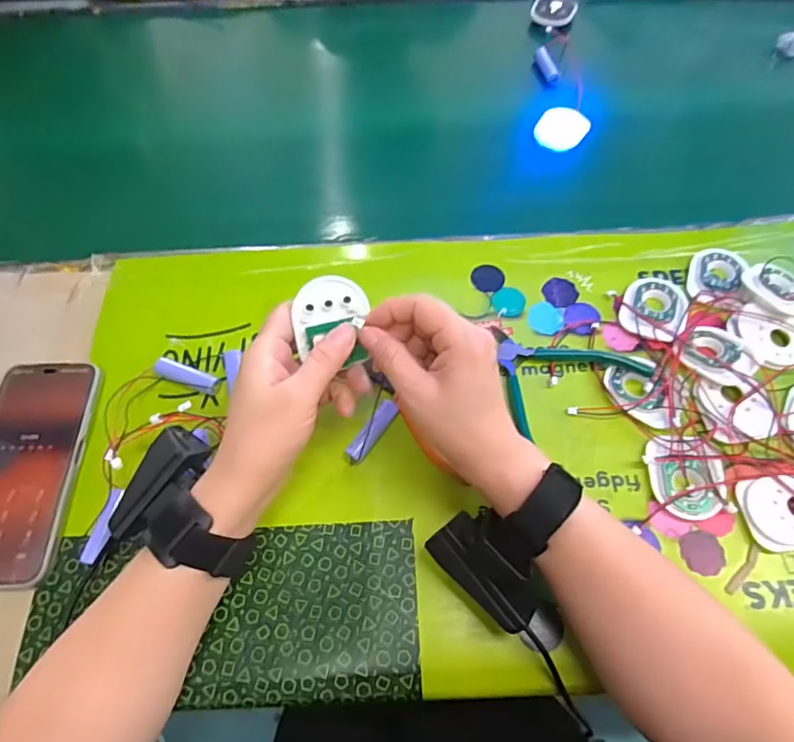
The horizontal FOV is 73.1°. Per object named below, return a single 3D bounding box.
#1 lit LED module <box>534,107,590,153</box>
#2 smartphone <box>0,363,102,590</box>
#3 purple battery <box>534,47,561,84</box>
[{"bbox_3d":[0.169,-0.249,0.553,0.048,0.012,0.054,36,69,19],"label":"lit LED module"},{"bbox_3d":[-0.266,0.068,0.382,0.074,0.014,0.159,0,62,2],"label":"smartphone"},{"bbox_3d":[0.168,-0.341,0.599,0.016,0.014,0.052,-10,62,-3],"label":"purple battery"}]

